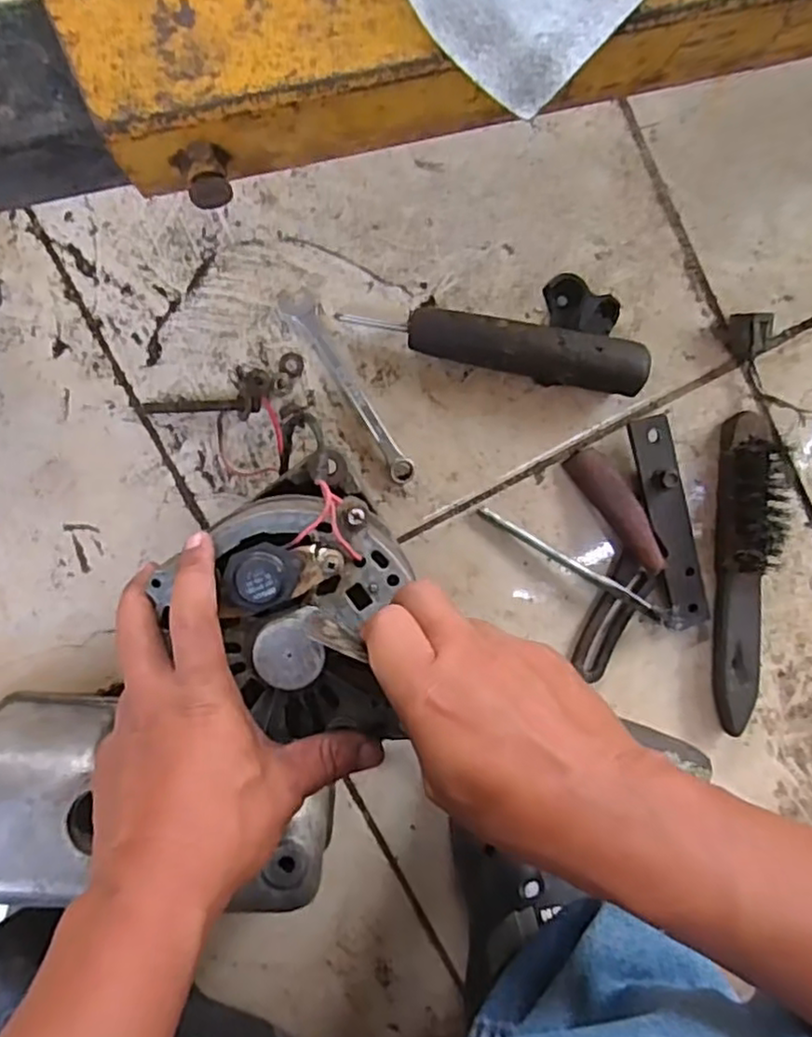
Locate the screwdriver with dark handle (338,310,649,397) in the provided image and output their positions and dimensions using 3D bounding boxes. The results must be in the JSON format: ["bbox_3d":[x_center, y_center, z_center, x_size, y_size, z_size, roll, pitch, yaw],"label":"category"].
[{"bbox_3d":[0.063,-0.119,0.470,0.205,0.043,0.036,9,94,-5],"label":"screwdriver with dark handle"}]

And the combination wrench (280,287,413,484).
[{"bbox_3d":[-0.039,-0.095,0.477,0.023,0.008,0.155,-33,97,-1],"label":"combination wrench"}]

